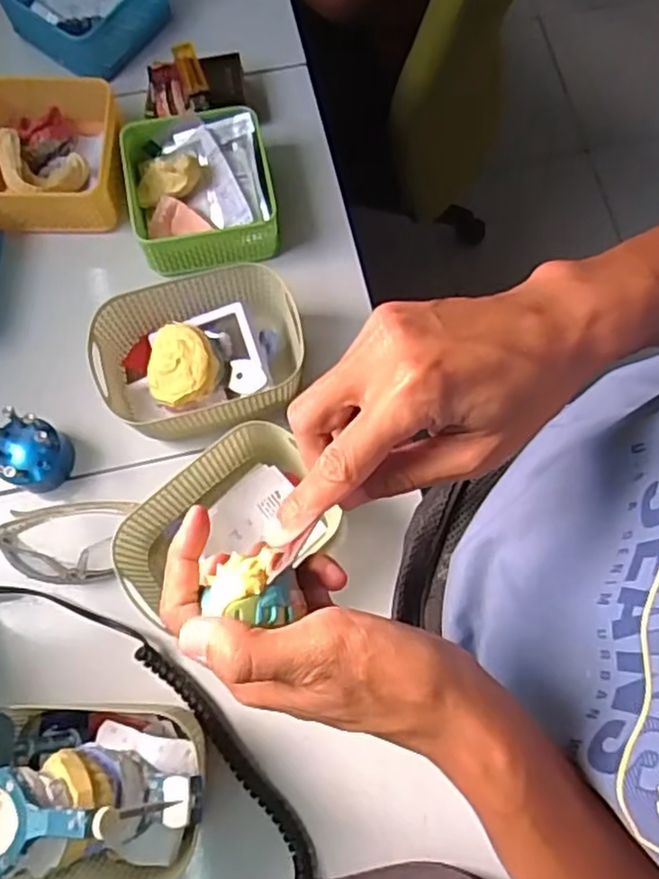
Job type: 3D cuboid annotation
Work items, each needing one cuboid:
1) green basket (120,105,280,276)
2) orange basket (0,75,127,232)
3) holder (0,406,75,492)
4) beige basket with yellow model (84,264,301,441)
[{"bbox_3d":[-0.125,-0.239,0.663,0.133,0.058,0.135,-11,75,-4],"label":"green basket"},{"bbox_3d":[-0.275,-0.277,0.669,0.144,0.058,0.136,-5,74,-2],"label":"orange basket"},{"bbox_3d":[-0.262,0.011,0.596,0.064,0.058,0.059,16,75,4],"label":"holder"},{"bbox_3d":[-0.111,-0.069,0.601,0.174,0.086,0.125,-17,75,-6],"label":"beige basket with yellow model"}]

